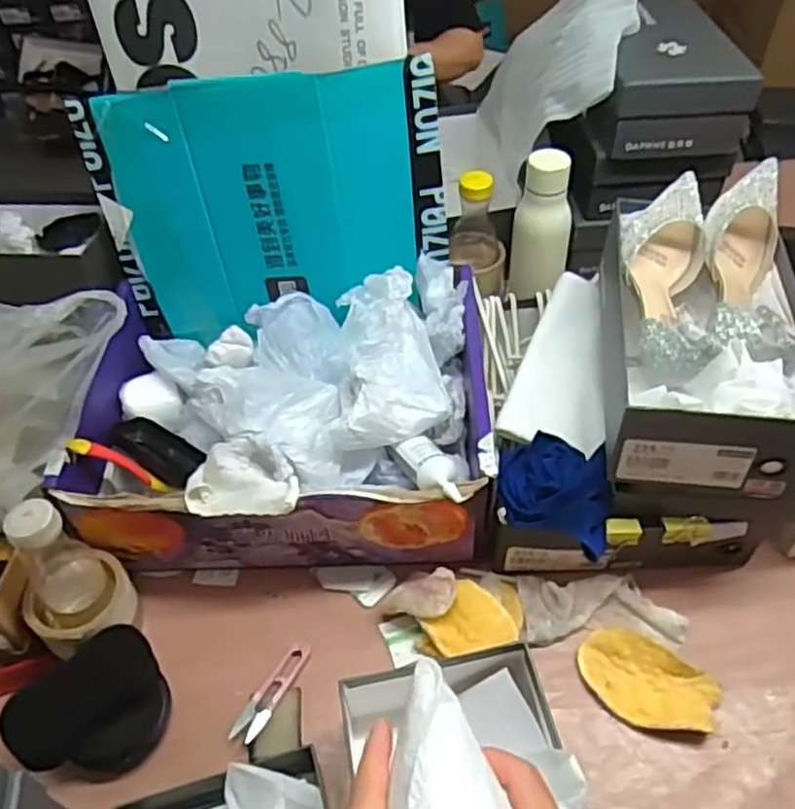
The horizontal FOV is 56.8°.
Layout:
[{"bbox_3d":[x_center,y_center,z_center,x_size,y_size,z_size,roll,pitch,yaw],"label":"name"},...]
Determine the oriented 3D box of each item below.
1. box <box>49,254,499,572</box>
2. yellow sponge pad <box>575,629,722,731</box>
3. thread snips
[{"bbox_3d":[-0.112,0.017,0.763,0.391,0.155,0.292,-4,49,0],"label":"box"},{"bbox_3d":[0.221,0.245,0.648,0.118,0.019,0.068,18,53,17],"label":"yellow sponge pad"},{"bbox_3d":[-0.114,0.260,0.667,0.025,0.006,0.099,21,54,20],"label":"thread snips"}]

